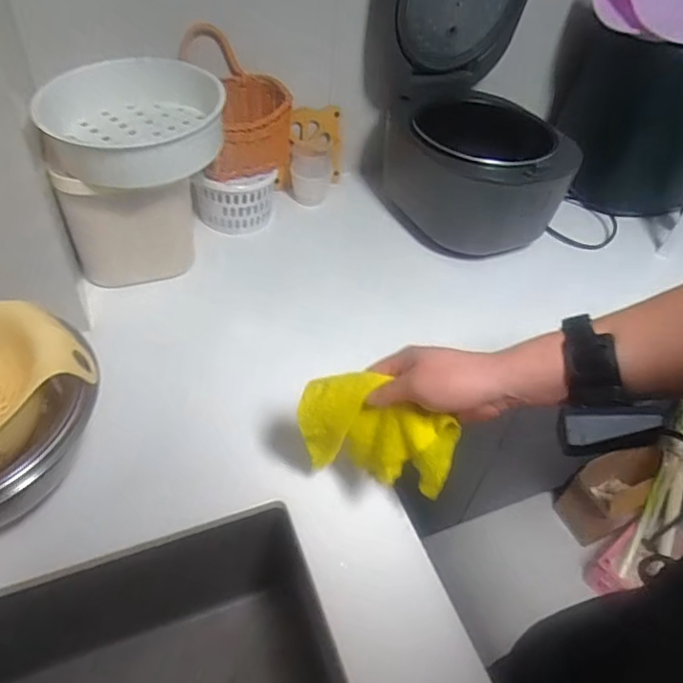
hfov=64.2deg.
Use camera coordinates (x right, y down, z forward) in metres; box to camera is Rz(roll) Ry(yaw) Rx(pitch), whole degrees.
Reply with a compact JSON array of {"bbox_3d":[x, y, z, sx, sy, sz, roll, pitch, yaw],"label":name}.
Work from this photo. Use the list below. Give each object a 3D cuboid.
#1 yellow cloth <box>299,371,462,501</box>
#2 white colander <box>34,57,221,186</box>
[{"bbox_3d":[0.032,0.089,0.516,0.147,0.103,0.045,21,48,13],"label":"yellow cloth"},{"bbox_3d":[-0.261,-0.279,0.698,0.215,0.071,0.213,-10,48,-15],"label":"white colander"}]

